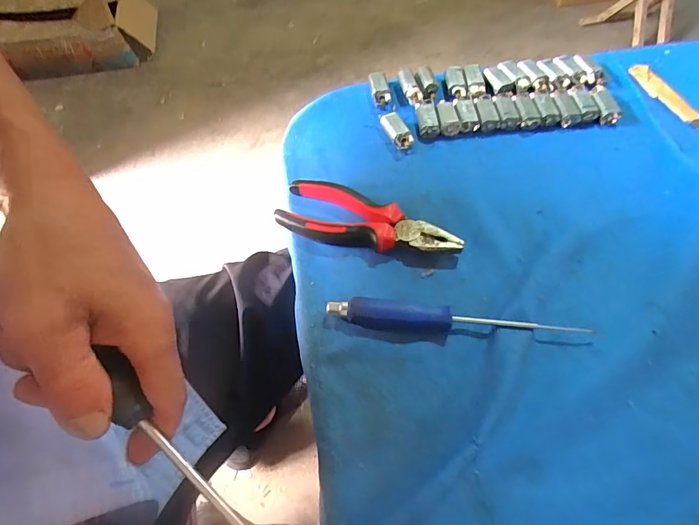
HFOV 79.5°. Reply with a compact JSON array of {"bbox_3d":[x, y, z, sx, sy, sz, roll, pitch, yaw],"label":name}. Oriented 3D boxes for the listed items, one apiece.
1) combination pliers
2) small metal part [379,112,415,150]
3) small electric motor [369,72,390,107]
[{"bbox_3d":[0.014,-0.032,0.355,0.151,0.020,0.052,17,60,13],"label":"combination pliers"},{"bbox_3d":[0.048,-0.133,0.424,0.019,0.012,0.044,-24,60,-12],"label":"small metal part"},{"bbox_3d":[0.033,-0.191,0.460,0.018,0.013,0.050,-8,58,-3],"label":"small electric motor"}]

